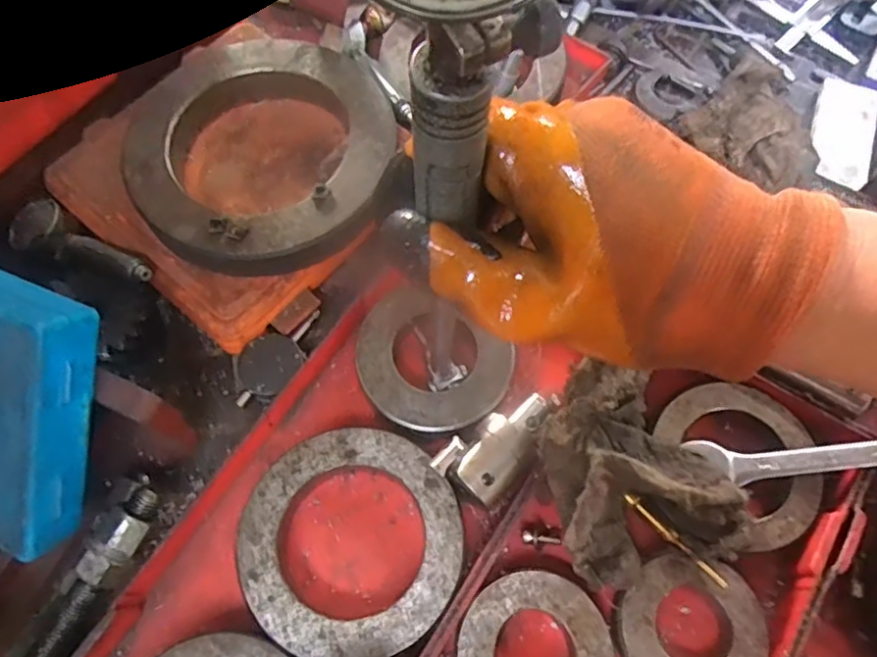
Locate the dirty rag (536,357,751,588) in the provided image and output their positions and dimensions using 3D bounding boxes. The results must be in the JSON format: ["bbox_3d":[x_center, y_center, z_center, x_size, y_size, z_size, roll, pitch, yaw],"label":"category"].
[{"bbox_3d":[0.106,0.072,0.333,0.092,0.031,0.109,-17,67,-6],"label":"dirty rag"}]

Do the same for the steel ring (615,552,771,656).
[{"bbox_3d":[0.133,0.157,0.323,0.072,0.011,0.070,-1,67,1],"label":"steel ring"}]

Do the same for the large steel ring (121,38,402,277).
[{"bbox_3d":[-0.111,-0.112,0.399,0.166,0.028,0.165,-1,67,1],"label":"large steel ring"}]

